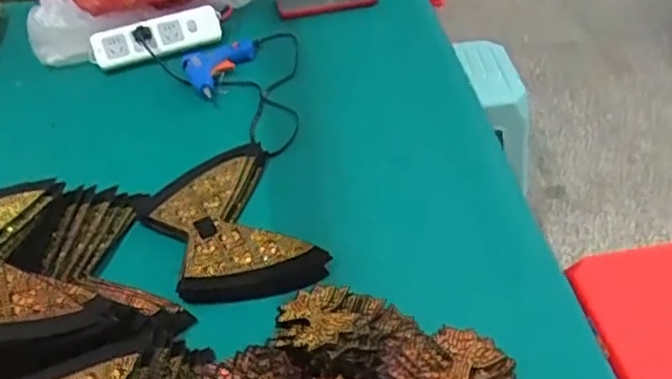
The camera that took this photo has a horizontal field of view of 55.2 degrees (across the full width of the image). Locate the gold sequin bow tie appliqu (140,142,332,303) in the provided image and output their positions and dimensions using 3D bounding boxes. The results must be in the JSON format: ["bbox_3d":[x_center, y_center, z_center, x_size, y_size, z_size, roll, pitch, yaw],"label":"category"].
[{"bbox_3d":[-0.123,0.032,0.715,0.151,0.022,0.228,-20,46,-16],"label":"gold sequin bow tie appliqu"}]

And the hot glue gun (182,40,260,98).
[{"bbox_3d":[-0.163,-0.185,0.948,0.115,0.023,0.118,-16,45,-12],"label":"hot glue gun"}]

